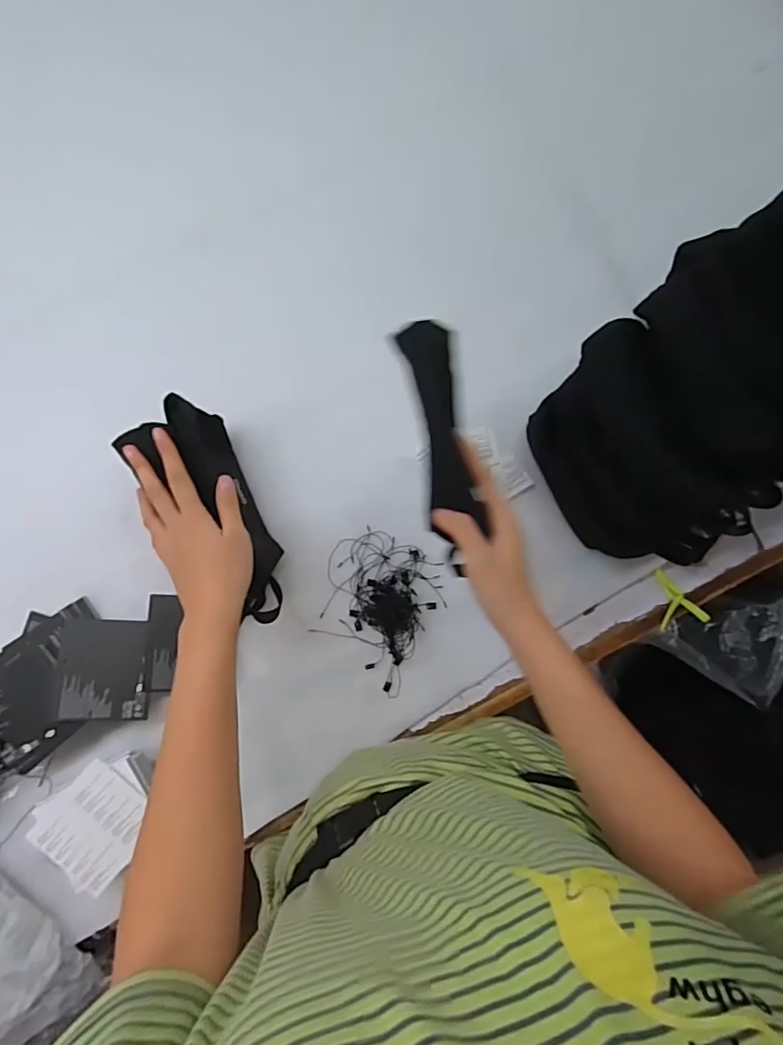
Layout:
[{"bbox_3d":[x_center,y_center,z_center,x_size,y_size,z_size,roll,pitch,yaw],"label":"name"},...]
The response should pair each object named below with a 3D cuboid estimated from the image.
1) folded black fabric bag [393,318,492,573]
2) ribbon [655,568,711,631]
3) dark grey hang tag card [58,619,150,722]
[{"bbox_3d":[0.038,-0.074,0.400,0.039,0.014,0.164,-10,89,0],"label":"folded black fabric bag"},{"bbox_3d":[0.296,0.089,0.553,0.073,0.011,0.040,45,89,1],"label":"ribbon"},{"bbox_3d":[-0.290,0.149,0.528,0.079,0.007,0.099,-1,77,-14],"label":"dark grey hang tag card"}]

